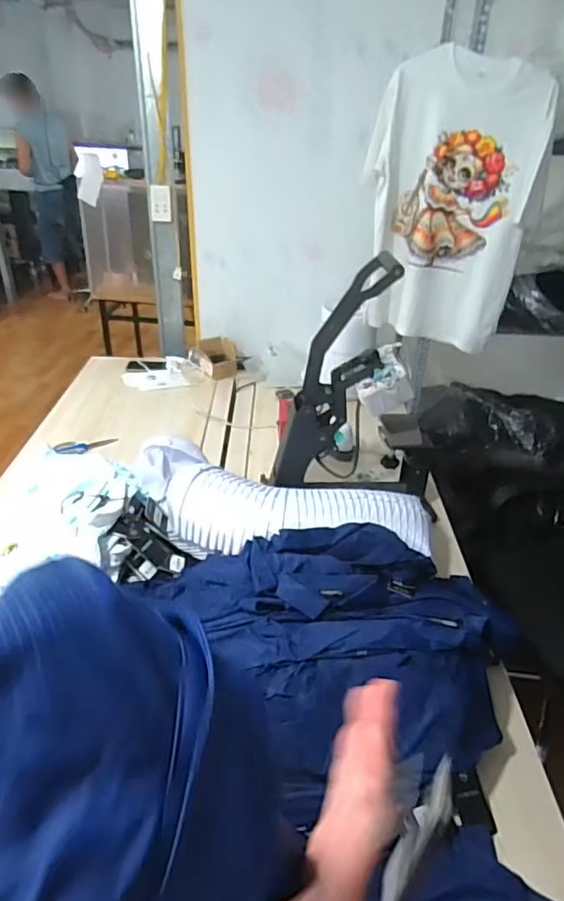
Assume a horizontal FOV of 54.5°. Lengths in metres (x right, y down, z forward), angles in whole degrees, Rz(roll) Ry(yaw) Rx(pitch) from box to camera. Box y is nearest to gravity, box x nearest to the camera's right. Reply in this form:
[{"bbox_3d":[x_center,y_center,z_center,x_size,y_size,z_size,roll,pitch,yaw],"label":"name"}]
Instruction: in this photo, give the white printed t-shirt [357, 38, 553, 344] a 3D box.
[{"bbox_3d":[0.461,-0.662,1.532,0.433,0.700,0.074,9,34,13],"label":"white printed t-shirt"}]

